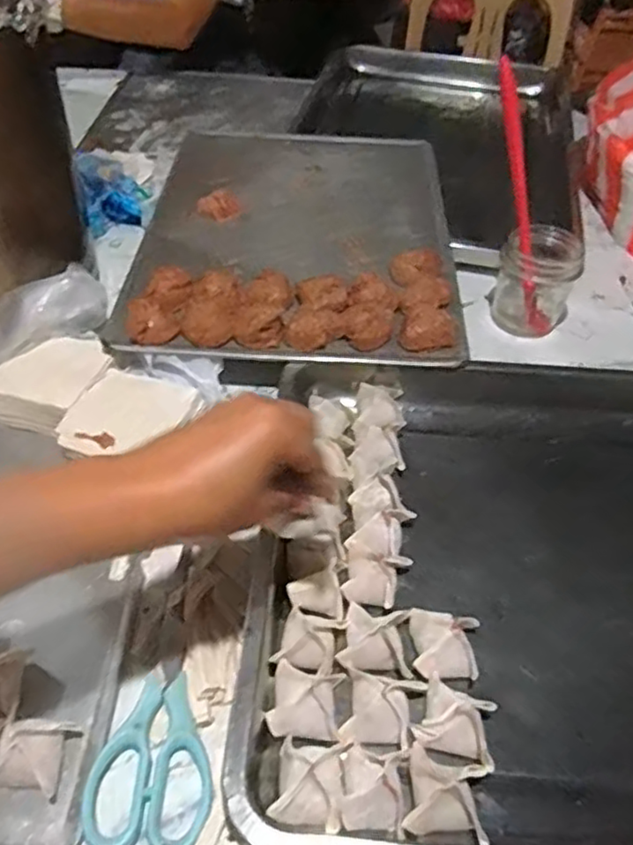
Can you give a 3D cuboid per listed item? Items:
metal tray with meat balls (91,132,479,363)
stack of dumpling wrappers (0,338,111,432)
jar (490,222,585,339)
[{"bbox_3d":[-0.020,-0.225,0.739,0.330,0.040,0.462,4,47,0],"label":"metal tray with meat balls"},{"bbox_3d":[-0.226,-0.035,0.574,0.082,0.024,0.101,26,51,19],"label":"stack of dumpling wrappers"},{"bbox_3d":[0.227,-0.147,0.682,0.074,0.097,0.074,2,47,-2],"label":"jar"}]

